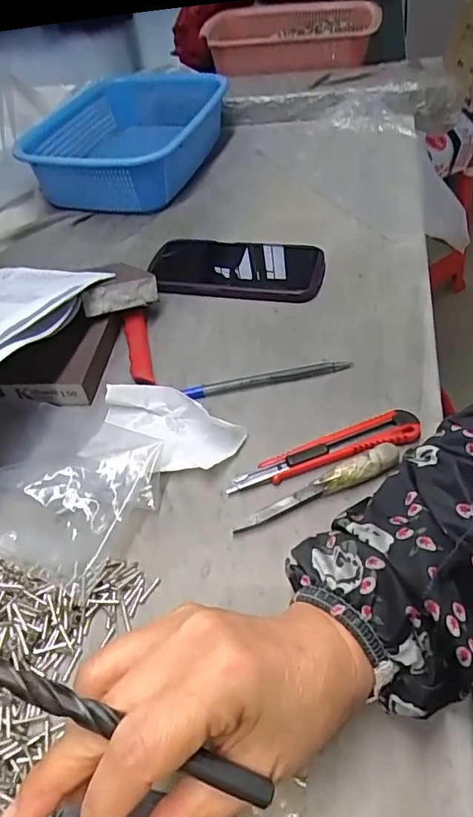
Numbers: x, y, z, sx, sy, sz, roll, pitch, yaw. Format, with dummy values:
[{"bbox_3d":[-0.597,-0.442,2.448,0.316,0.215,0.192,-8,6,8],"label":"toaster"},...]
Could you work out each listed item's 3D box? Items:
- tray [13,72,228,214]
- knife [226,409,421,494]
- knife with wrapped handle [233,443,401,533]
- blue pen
[{"bbox_3d":[-0.144,-0.346,0.671,0.218,0.076,0.270,12,50,15],"label":"tray"},{"bbox_3d":[0.060,0.031,0.351,0.134,0.015,0.022,-16,49,-10],"label":"knife"},{"bbox_3d":[0.053,0.051,0.330,0.114,0.020,0.014,-20,49,-14],"label":"knife with wrapped handle"},{"bbox_3d":[0.025,-0.024,0.410,0.132,0.006,0.010,-10,48,-5],"label":"blue pen"}]

